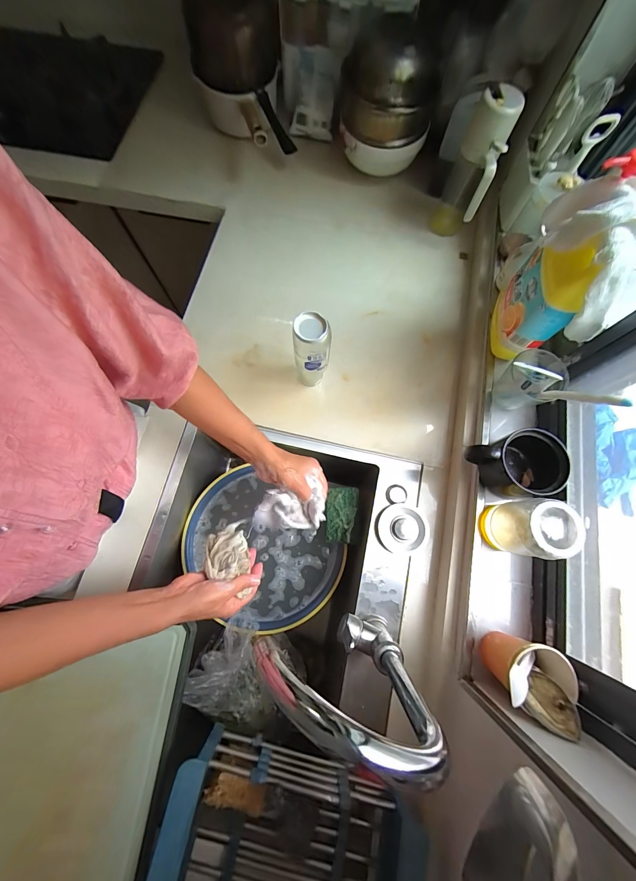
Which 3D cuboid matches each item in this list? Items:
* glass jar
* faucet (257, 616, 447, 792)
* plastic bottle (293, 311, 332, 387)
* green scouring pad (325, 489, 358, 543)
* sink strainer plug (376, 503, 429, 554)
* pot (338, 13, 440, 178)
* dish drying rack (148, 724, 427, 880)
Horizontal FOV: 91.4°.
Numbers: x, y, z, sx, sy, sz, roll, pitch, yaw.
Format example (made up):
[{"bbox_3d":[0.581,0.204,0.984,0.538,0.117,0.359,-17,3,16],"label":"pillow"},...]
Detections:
[{"bbox_3d":[0.291,0.122,0.429,0.065,0.121,0.070,0,75,-1],"label":"glass jar"},{"bbox_3d":[0.029,0.236,0.337,0.180,0.292,0.038,21,75,4],"label":"faucet"},{"bbox_3d":[-0.011,-0.140,0.536,0.061,0.178,0.053,5,75,0],"label":"plastic bottle"},{"bbox_3d":[0.046,0.148,0.618,0.060,0.019,0.106,-1,76,21],"label":"green scouring pad"},{"bbox_3d":[0.152,0.155,0.542,0.090,0.019,0.082,9,75,1],"label":"sink strainer plug"},{"bbox_3d":[0.139,-0.707,0.669,0.164,0.216,0.151,0,75,-1],"label":"pot"},{"bbox_3d":[-0.041,0.540,0.389,0.304,0.088,0.205,13,75,2],"label":"dish drying rack"}]

